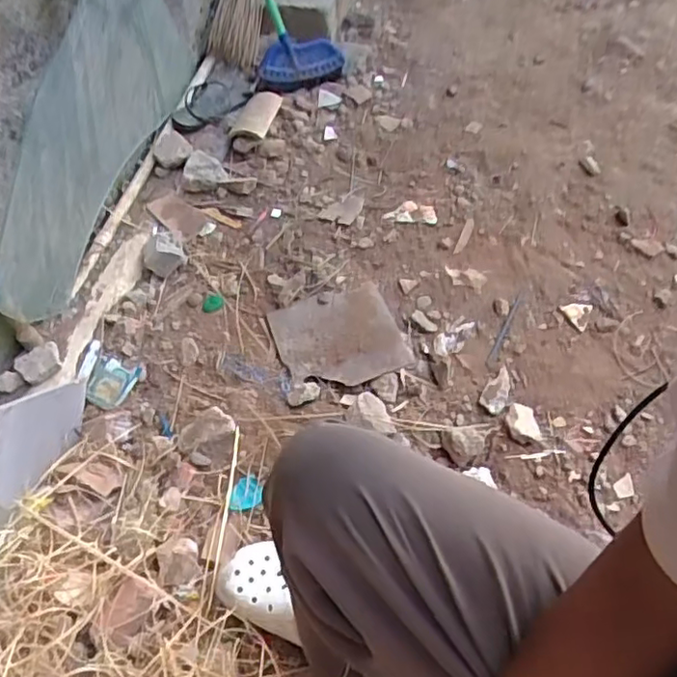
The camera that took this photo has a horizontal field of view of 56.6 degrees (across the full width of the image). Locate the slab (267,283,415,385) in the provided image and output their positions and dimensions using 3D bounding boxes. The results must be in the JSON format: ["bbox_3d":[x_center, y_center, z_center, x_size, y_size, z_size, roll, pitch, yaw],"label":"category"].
[{"bbox_3d":[0.000,-0.008,1.116,0.206,0.013,0.203,-15,52,-11],"label":"slab"}]

